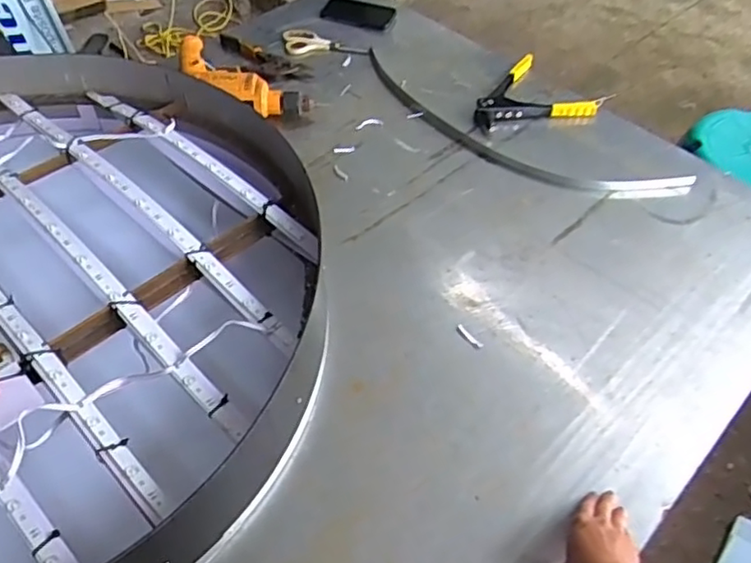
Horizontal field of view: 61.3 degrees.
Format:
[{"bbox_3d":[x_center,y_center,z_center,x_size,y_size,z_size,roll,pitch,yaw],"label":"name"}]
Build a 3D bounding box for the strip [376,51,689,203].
[{"bbox_3d":[0.237,-0.285,1.223,0.711,0.025,0.192,27,54,21],"label":"strip"}]

